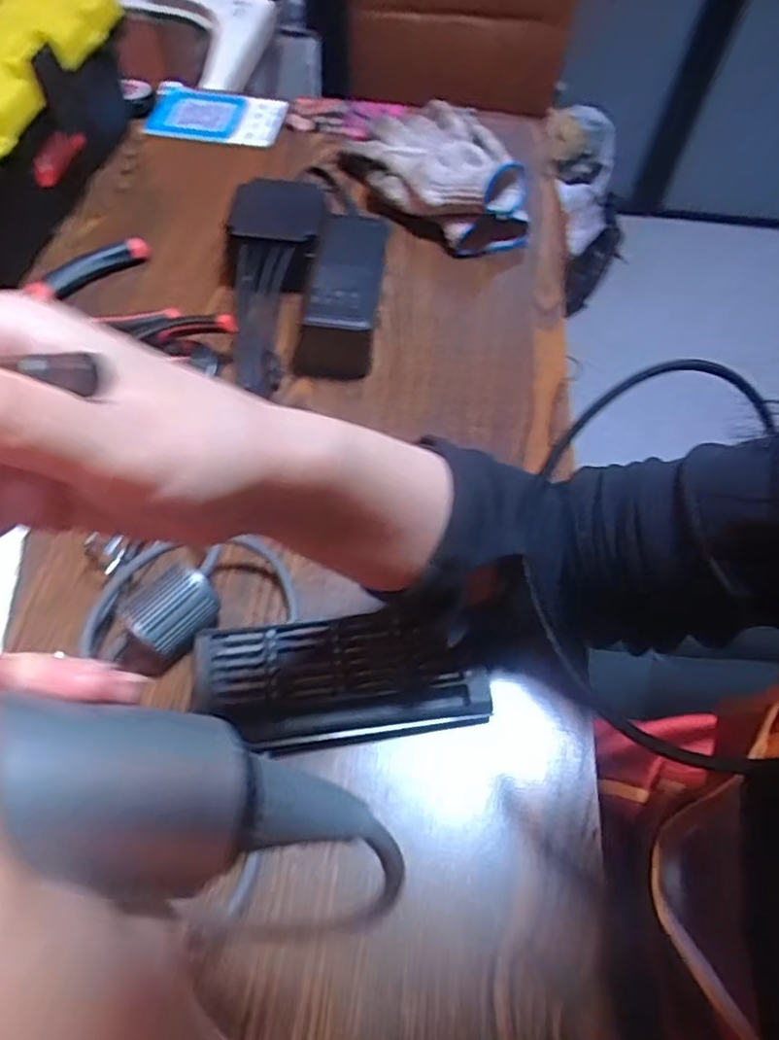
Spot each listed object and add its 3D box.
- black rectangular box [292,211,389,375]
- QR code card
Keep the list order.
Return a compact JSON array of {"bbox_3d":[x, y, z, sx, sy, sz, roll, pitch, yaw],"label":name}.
[{"bbox_3d":[-0.034,-0.171,0.489,0.055,0.048,0.137,6,58,1],"label":"black rectangular box"},{"bbox_3d":[-0.173,-0.406,0.654,0.128,0.008,0.084,13,66,6],"label":"QR code card"}]

